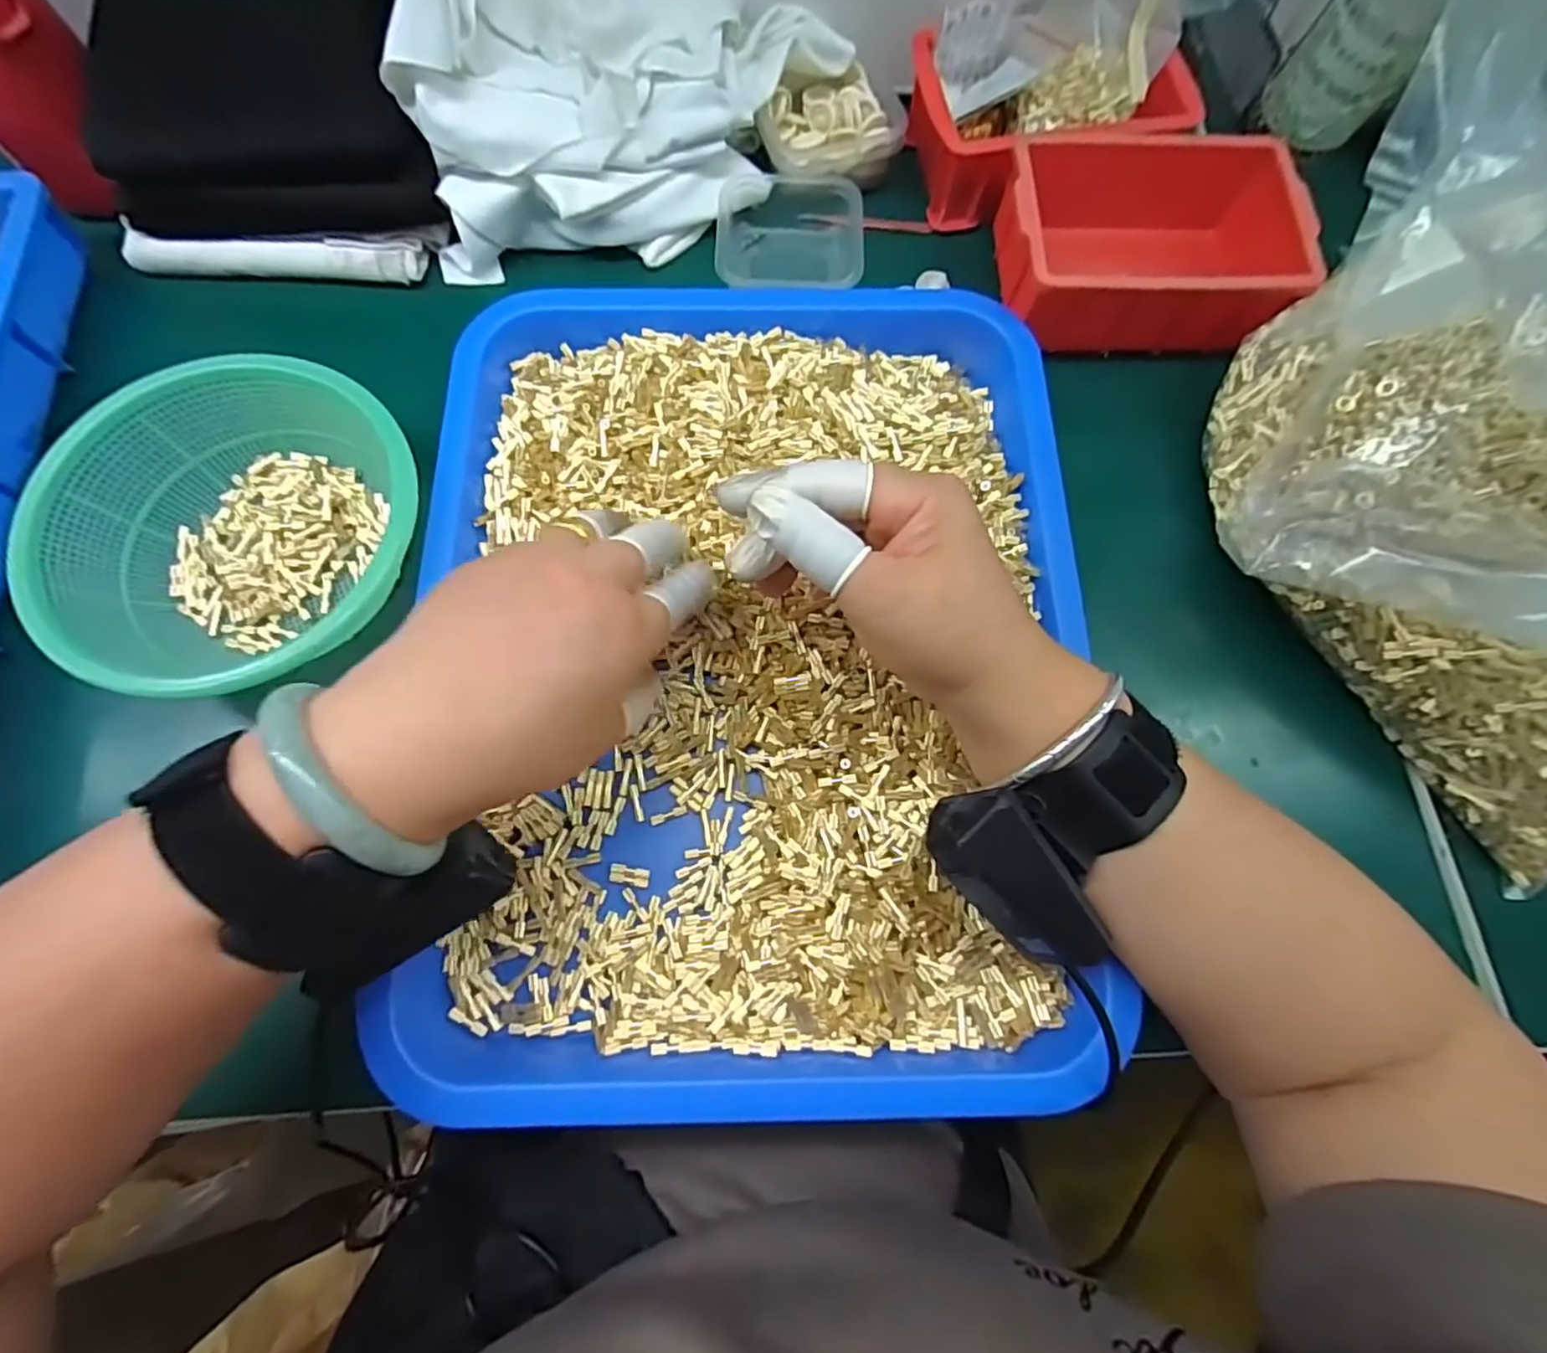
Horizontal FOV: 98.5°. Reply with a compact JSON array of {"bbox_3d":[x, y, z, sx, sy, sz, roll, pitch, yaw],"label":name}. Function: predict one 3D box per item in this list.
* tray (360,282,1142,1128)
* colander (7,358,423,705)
[{"bbox_3d":[-0.008,-0.023,0.311,0.290,0.035,0.393,-1,74,-2],"label":"tray"},{"bbox_3d":[-0.244,-0.065,0.310,0.151,0.051,0.146,0,74,-2],"label":"colander"}]

